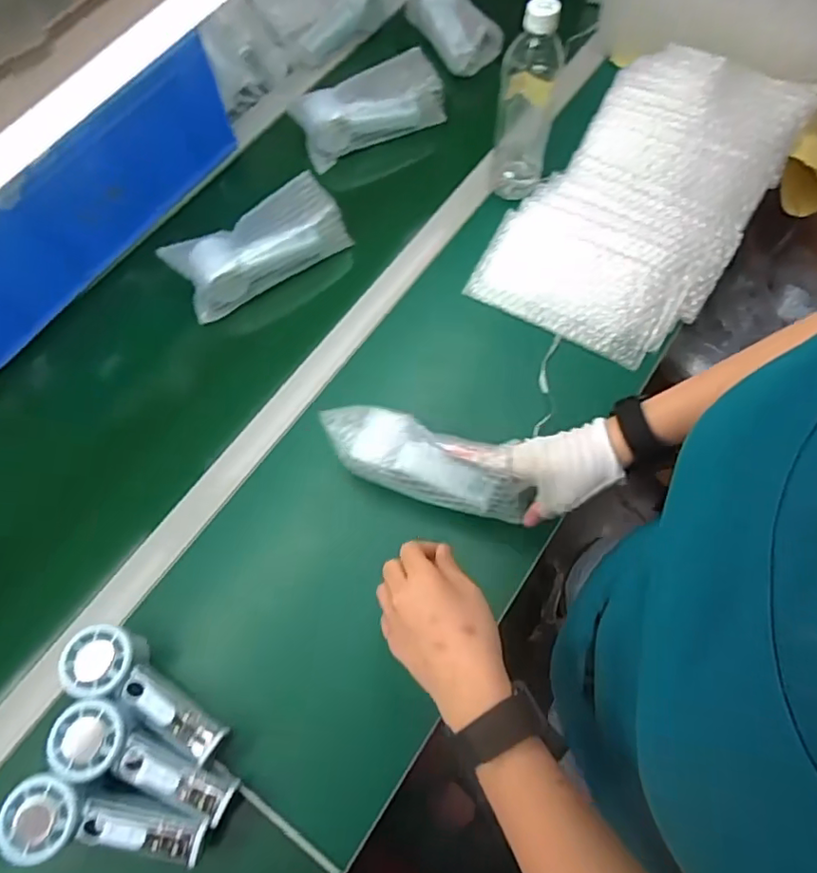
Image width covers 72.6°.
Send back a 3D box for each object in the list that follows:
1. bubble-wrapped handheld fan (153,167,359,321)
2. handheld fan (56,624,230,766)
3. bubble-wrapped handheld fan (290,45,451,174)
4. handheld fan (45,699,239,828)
[{"bbox_3d":[-0.186,-0.239,0.689,0.214,0.070,0.079,-30,68,-10],"label":"bubble-wrapped handheld fan"},{"bbox_3d":[-0.230,0.227,0.494,0.154,0.050,0.057,35,71,2],"label":"handheld fan"},{"bbox_3d":[-0.052,-0.460,0.783,0.204,0.085,0.068,-21,67,-7],"label":"bubble-wrapped handheld fan"},{"bbox_3d":[-0.219,0.271,0.463,0.154,0.030,0.055,25,69,-3],"label":"handheld fan"}]

